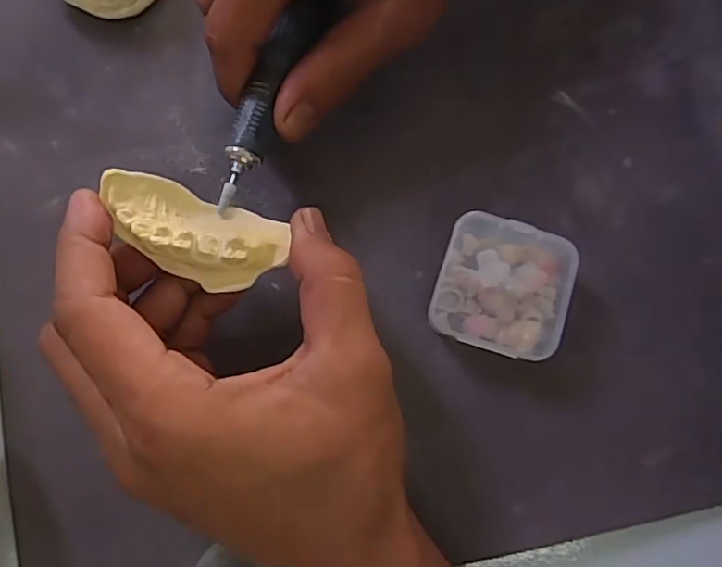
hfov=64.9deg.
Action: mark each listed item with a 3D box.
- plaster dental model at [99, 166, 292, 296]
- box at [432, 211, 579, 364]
[{"bbox_3d":[-0.063,-0.020,0.217,0.066,0.023,0.032,13,56,-14],"label":"plaster dental model"},{"bbox_3d":[0.063,0.002,0.253,0.054,0.021,0.056,19,80,3],"label":"box"}]

